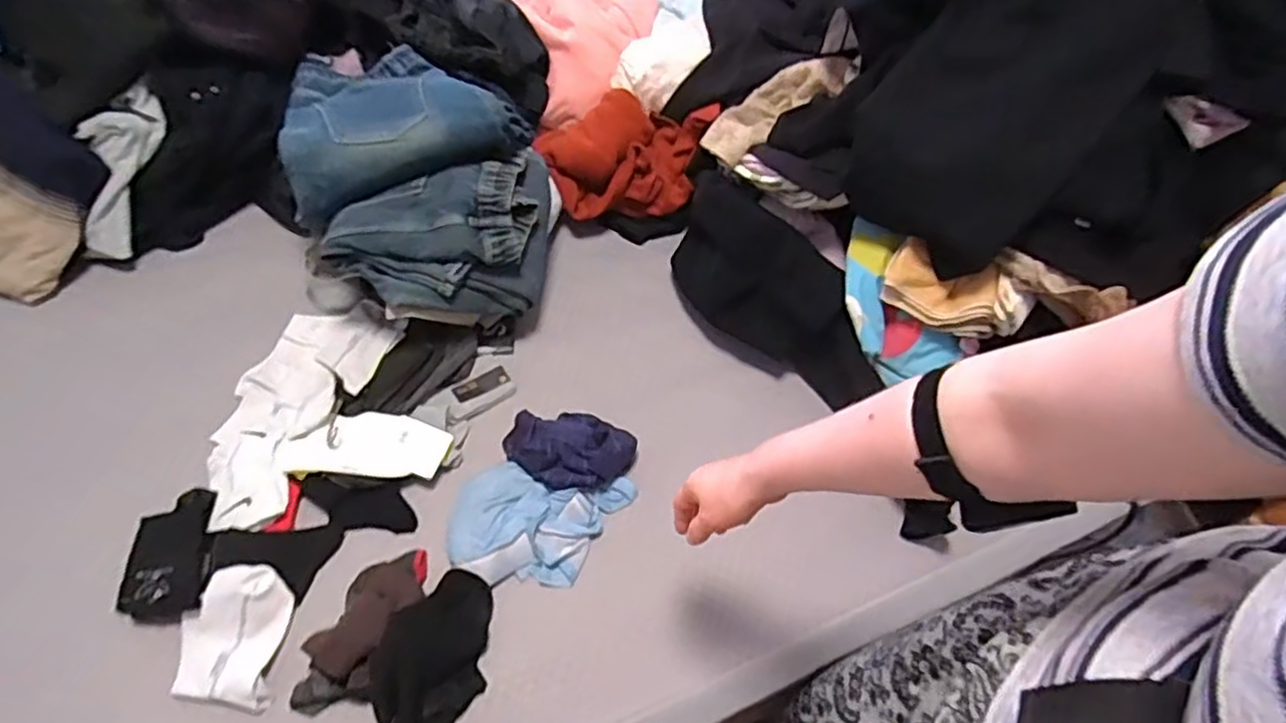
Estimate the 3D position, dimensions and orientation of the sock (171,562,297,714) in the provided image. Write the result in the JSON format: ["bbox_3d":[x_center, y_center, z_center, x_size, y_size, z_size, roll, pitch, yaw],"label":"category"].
[{"bbox_3d":[-0.450,0.298,0.780,0.112,0.032,0.141,4,60,-1],"label":"sock"}]

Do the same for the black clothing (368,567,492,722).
[{"bbox_3d":[-0.233,0.326,0.787,0.111,0.046,0.184,0,60,-3],"label":"black clothing"}]

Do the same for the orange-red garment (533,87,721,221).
[{"bbox_3d":[-0.031,-0.322,1.135,0.233,0.126,0.180,20,61,8],"label":"orange-red garment"}]

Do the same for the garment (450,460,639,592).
[{"bbox_3d":[-0.131,0.203,0.893,0.212,0.023,0.148,9,60,2],"label":"garment"}]

